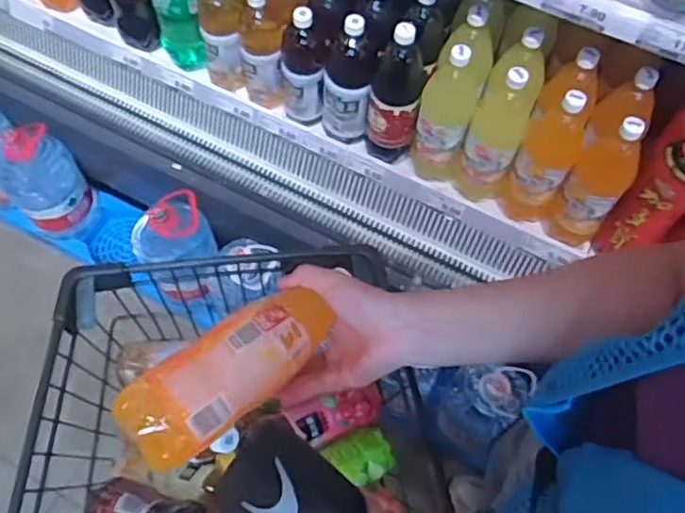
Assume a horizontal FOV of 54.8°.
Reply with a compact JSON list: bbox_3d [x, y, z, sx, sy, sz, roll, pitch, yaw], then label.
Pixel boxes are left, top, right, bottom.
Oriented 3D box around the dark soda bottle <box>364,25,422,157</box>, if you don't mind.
[{"bbox_3d":[0.088,-0.272,1.104,0.087,0.266,0.079,7,64,2],"label":"dark soda bottle"}]

